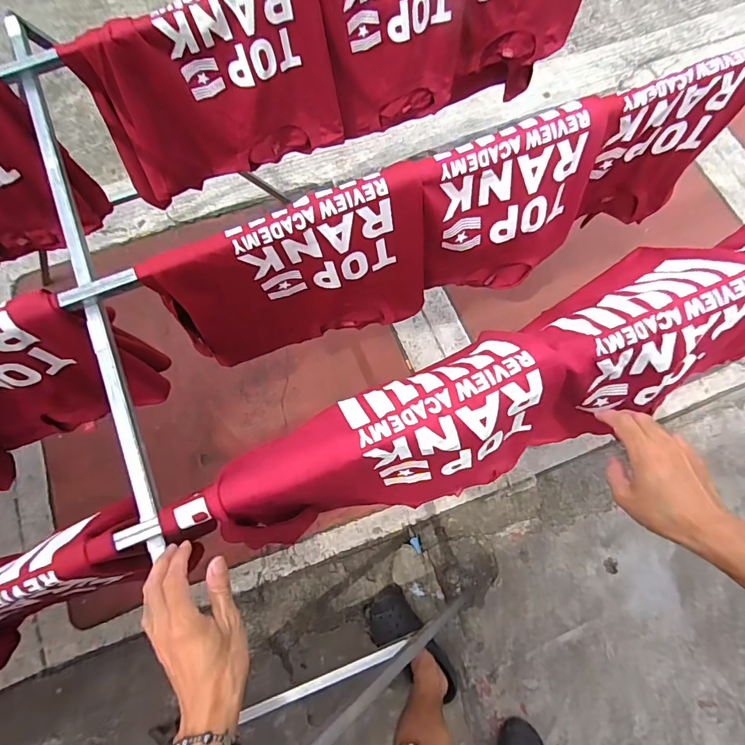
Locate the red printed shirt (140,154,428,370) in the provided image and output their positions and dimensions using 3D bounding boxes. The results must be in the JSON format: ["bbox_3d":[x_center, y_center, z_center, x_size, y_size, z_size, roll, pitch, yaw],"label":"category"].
[{"bbox_3d":[-0.115,-0.155,0.759,0.433,0.330,0.093,-17,78,-6],"label":"red printed shirt"}]

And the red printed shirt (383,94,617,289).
[{"bbox_3d":[0.225,-0.267,0.771,0.327,0.313,0.128,-20,79,-7],"label":"red printed shirt"}]

